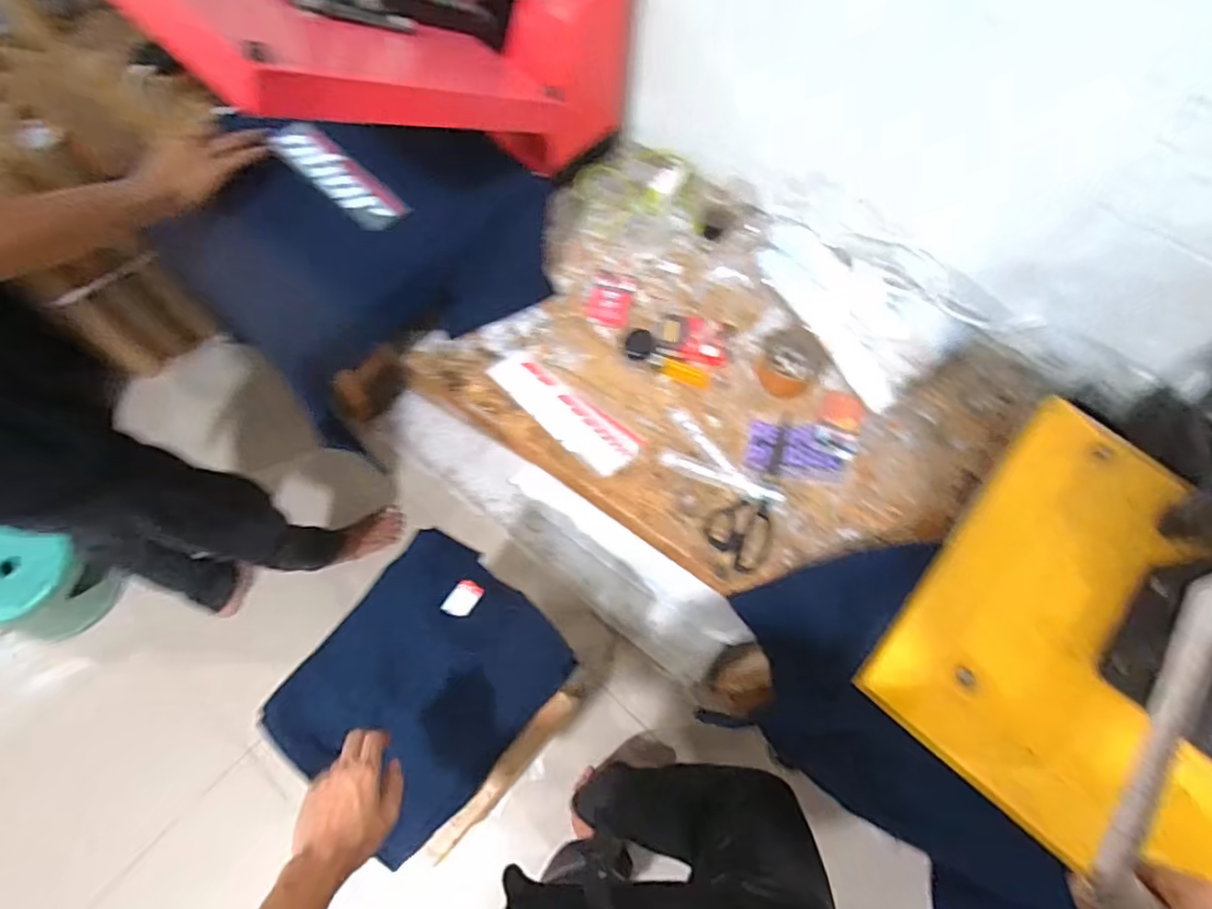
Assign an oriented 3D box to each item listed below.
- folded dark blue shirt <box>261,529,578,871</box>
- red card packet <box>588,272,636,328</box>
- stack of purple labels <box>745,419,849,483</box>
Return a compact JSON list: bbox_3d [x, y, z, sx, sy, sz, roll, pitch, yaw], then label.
[{"bbox_3d":[-0.254,0.319,0.853,0.286,0.060,0.346,37,70,12],"label":"folded dark blue shirt"},{"bbox_3d":[0.008,-0.222,0.865,0.059,0.010,0.093,13,67,3],"label":"red card packet"},{"bbox_3d":[0.249,-0.006,0.791,0.127,0.013,0.069,12,67,2],"label":"stack of purple labels"}]

